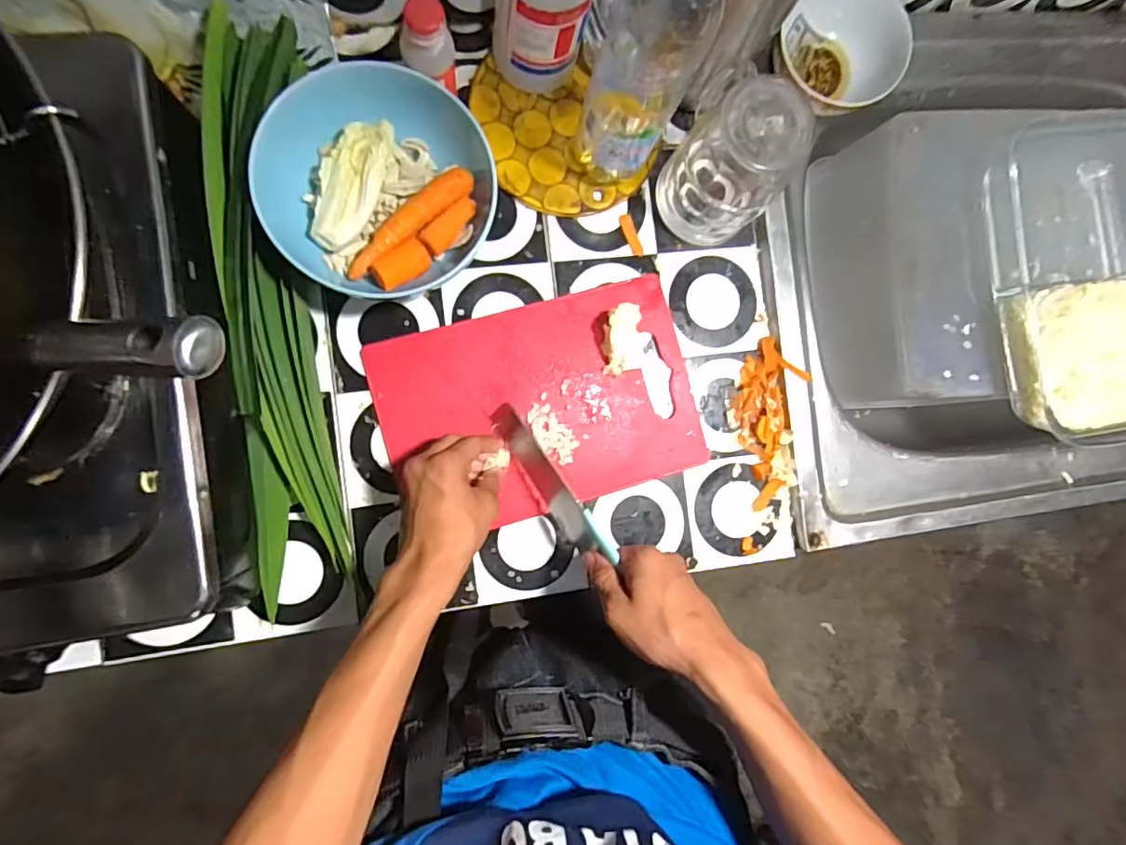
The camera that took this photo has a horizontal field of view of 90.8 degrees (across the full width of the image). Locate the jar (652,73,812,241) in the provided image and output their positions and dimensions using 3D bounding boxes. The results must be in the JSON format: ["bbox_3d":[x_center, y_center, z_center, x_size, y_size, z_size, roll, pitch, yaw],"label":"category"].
[{"bbox_3d":[0.138,-0.205,0.454,0.073,0.128,0.082,-41,94,-7],"label":"jar"}]

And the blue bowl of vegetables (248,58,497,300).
[{"bbox_3d":[-0.143,-0.179,0.442,0.166,0.082,0.158,0,88,-8],"label":"blue bowl of vegetables"}]

